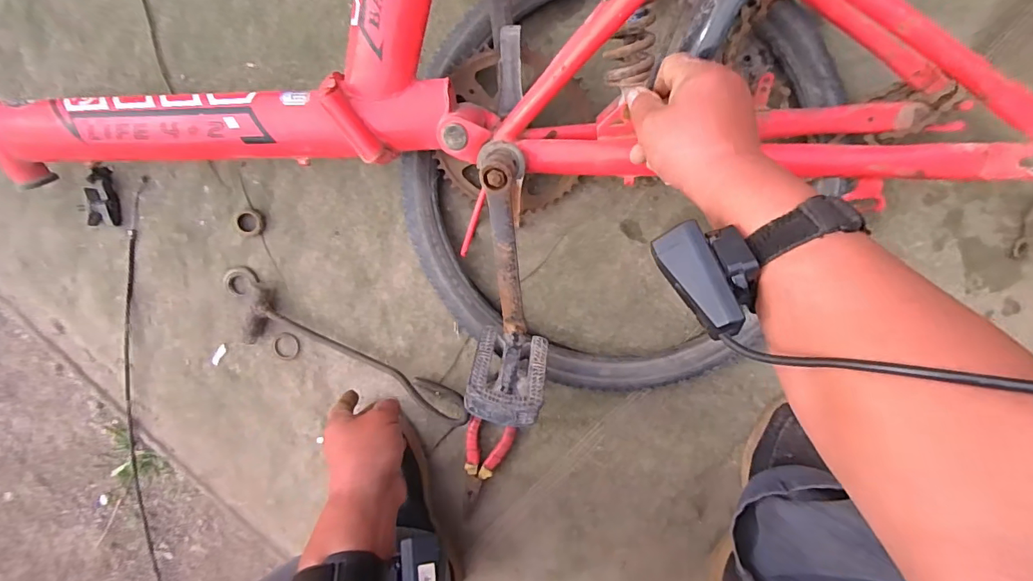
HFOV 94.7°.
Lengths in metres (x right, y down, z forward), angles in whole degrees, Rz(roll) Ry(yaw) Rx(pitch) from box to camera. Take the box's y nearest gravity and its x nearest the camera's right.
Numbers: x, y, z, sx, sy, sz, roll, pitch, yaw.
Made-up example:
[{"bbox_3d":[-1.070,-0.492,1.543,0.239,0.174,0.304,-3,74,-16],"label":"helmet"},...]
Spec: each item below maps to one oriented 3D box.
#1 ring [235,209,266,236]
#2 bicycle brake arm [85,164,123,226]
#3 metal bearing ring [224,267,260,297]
[{"bbox_3d":[-0.322,-0.082,0.575,0.032,0.016,0.031,0,97,4],"label":"ring"},{"bbox_3d":[-0.507,-0.115,0.581,0.030,0.019,0.068,-2,97,4],"label":"bicycle brake arm"},{"bbox_3d":[-0.342,-0.011,0.590,0.042,0.007,0.035,-25,95,7],"label":"metal bearing ring"}]

